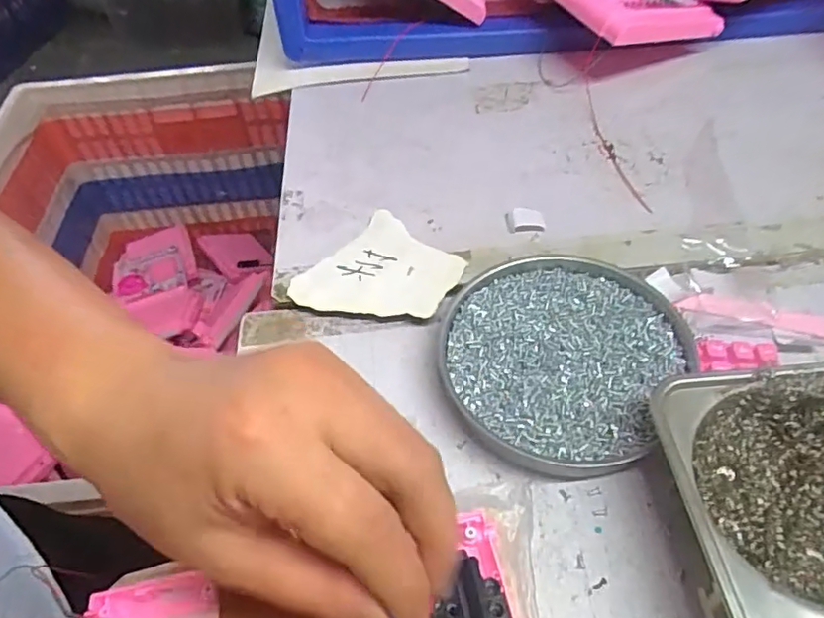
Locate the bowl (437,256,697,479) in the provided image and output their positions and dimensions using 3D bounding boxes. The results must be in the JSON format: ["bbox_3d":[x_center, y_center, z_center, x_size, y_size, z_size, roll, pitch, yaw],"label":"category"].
[{"bbox_3d":[0.082,0.025,0.333,0.125,0.017,0.130,-3,51,3],"label":"bowl"}]

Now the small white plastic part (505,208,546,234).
[{"bbox_3d":[0.078,-0.061,0.406,0.025,0.006,0.020,-4,51,2],"label":"small white plastic part"}]

